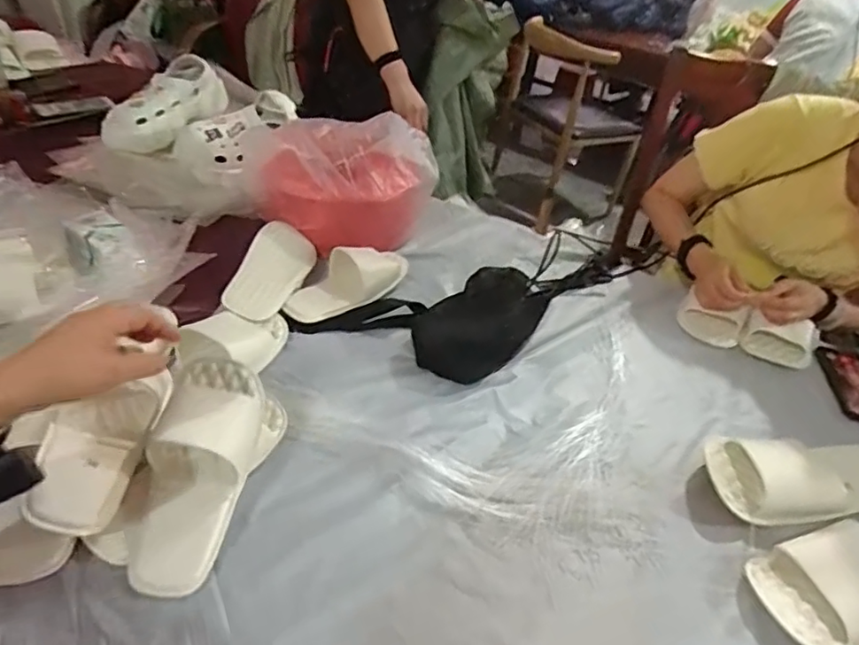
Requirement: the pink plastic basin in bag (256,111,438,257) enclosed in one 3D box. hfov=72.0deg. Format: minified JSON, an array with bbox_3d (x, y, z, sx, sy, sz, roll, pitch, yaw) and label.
[{"bbox_3d":[-0.155,-0.262,1.075,0.309,0.179,0.257,-1,39,-10],"label":"pink plastic basin in bag"}]

